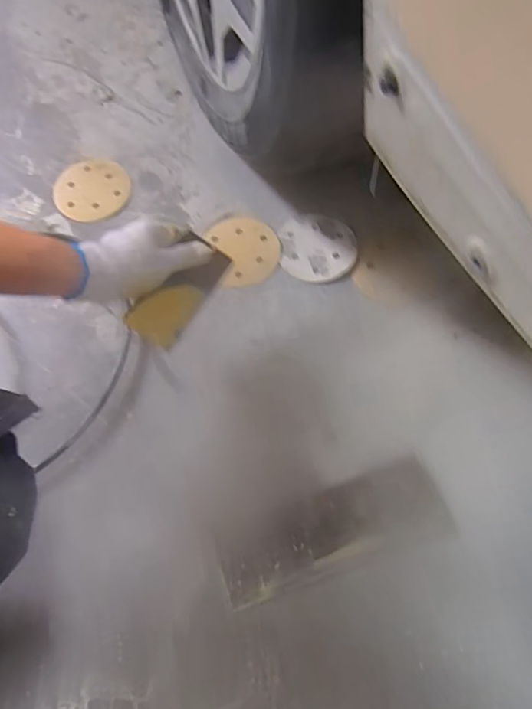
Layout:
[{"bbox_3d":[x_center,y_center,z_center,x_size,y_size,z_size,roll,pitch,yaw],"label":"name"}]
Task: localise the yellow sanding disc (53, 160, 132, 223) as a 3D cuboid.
[{"bbox_3d":[-0.277,-0.263,0.770,0.116,0.007,0.111,-10,67,-4],"label":"yellow sanding disc"}]

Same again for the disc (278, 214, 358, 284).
[{"bbox_3d":[0.077,-0.156,0.718,0.109,0.012,0.104,-1,73,4],"label":"disc"}]

